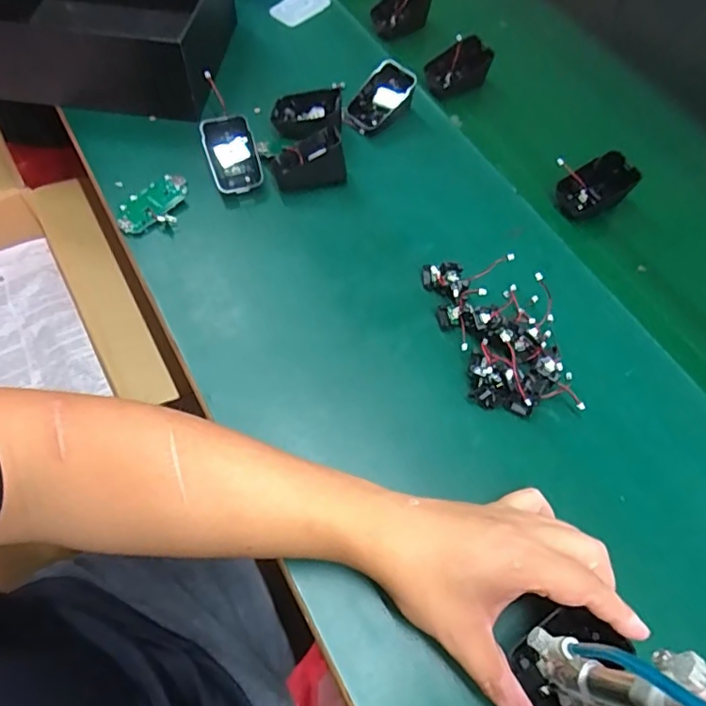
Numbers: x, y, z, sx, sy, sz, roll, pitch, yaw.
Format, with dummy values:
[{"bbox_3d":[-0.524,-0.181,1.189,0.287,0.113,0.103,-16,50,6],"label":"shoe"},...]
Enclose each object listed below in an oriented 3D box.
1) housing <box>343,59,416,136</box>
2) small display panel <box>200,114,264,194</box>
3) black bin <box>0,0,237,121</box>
[{"bbox_3d":[0.028,-0.258,0.569,0.046,0.036,0.077,40,68,17],"label":"housing"},{"bbox_3d":[-0.113,-0.185,0.523,0.045,0.012,0.067,-16,104,-3],"label":"small display panel"},{"bbox_3d":[-0.264,-0.348,0.575,0.249,0.095,0.200,2,62,-1],"label":"black bin"}]

